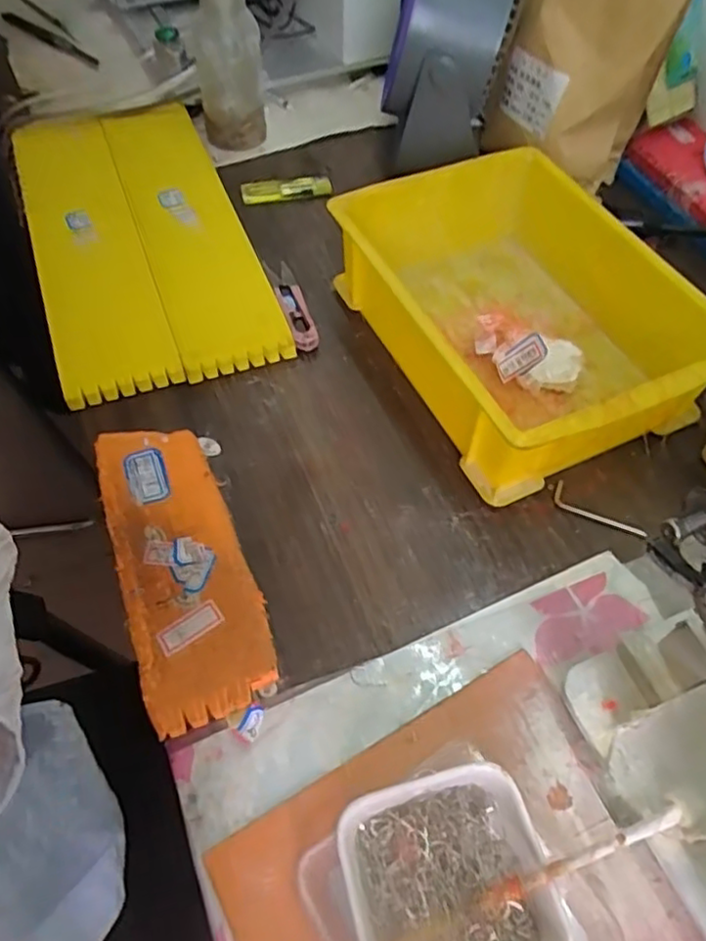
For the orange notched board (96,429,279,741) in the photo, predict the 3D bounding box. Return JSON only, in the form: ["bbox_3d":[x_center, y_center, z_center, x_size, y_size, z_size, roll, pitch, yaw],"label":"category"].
[{"bbox_3d":[-0.101,0.049,0.381,0.068,0.019,0.189,-19,58,-13],"label":"orange notched board"}]

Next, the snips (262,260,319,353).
[{"bbox_3d":[-0.046,-0.128,0.499,0.022,0.016,0.101,-14,57,-10],"label":"snips"}]

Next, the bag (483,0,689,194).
[{"bbox_3d":[0.174,-0.349,0.524,0.155,0.198,0.087,28,60,17],"label":"bag"}]

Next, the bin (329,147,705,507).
[{"bbox_3d":[0.113,-0.111,0.462,0.176,0.075,0.253,-20,58,-14],"label":"bin"}]

